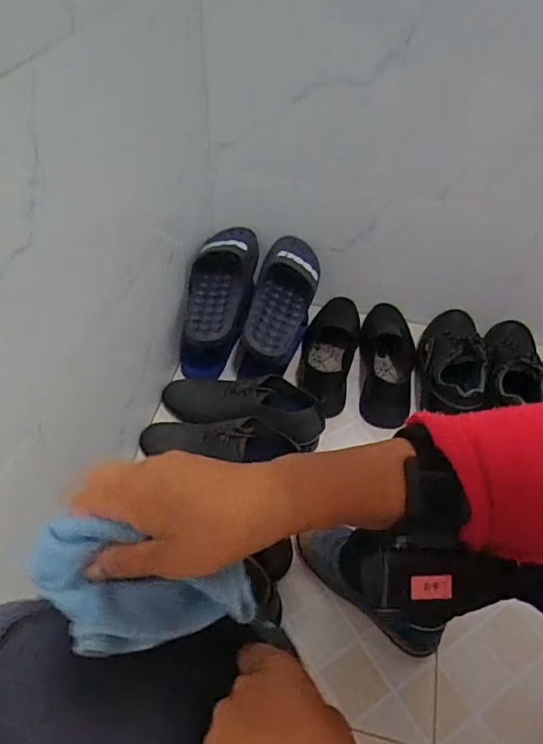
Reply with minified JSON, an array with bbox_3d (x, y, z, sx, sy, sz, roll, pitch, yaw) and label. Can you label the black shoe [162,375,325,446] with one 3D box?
[{"bbox_3d":[-0.060,0.054,0.871,0.289,0.075,0.094,6,50,20],"label":"black shoe"}]

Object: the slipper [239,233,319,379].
[{"bbox_3d":[0.020,-0.133,0.921,0.103,0.071,0.289,15,67,6],"label":"slipper"}]

